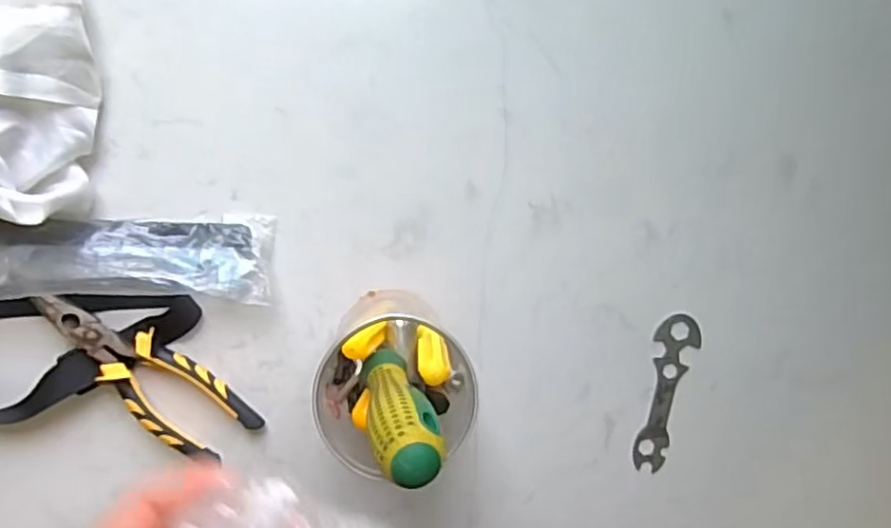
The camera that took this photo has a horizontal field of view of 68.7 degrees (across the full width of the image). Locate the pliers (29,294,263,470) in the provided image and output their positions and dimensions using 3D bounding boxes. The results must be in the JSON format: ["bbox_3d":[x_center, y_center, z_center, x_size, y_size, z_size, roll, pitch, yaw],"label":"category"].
[{"bbox_3d":[-0.214,0.079,0.470,0.166,0.024,0.052,42,88,-6],"label":"pliers"}]

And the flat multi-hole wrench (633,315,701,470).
[{"bbox_3d":[0.177,0.104,0.527,0.036,0.004,0.127,17,91,-6],"label":"flat multi-hole wrench"}]

